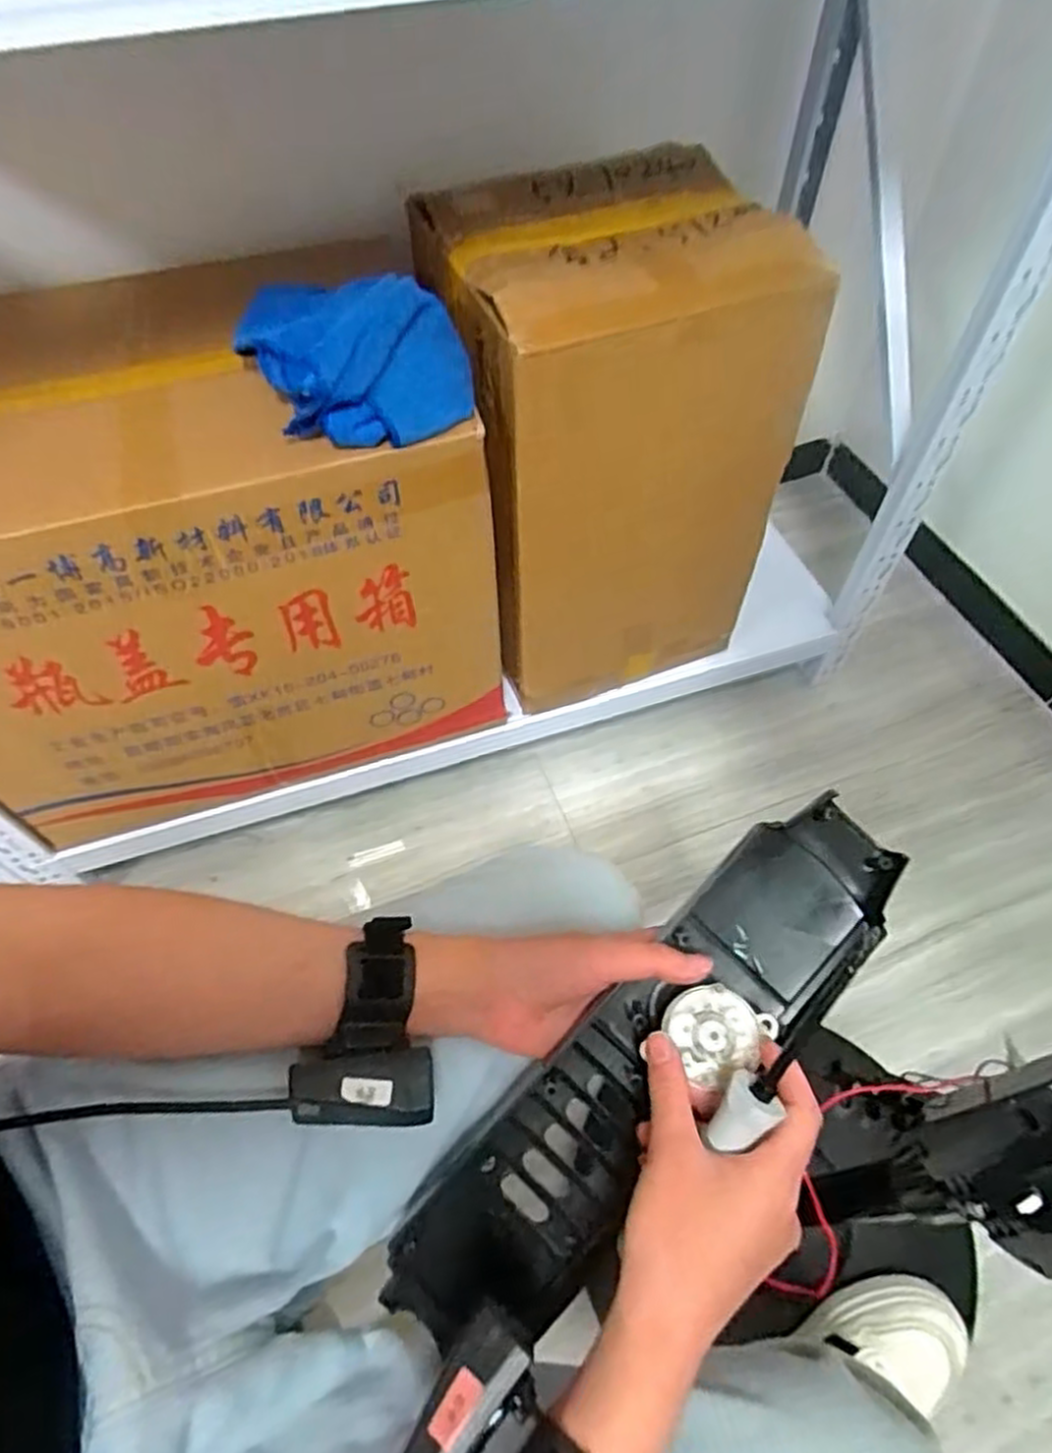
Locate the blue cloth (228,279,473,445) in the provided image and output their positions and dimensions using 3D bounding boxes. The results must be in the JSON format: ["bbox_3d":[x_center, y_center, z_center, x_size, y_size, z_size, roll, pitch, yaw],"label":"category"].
[{"bbox_3d":[-0.155,-0.331,0.680,0.193,0.086,0.186,-12,55,-8],"label":"blue cloth"}]

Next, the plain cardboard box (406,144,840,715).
[{"bbox_3d":[0.093,-0.314,0.920,0.316,0.530,0.258,-18,56,-12],"label":"plain cardboard box"}]

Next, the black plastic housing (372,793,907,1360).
[{"bbox_3d":[0.073,0.188,0.427,0.351,0.045,0.092,-45,63,-3],"label":"black plastic housing"}]

